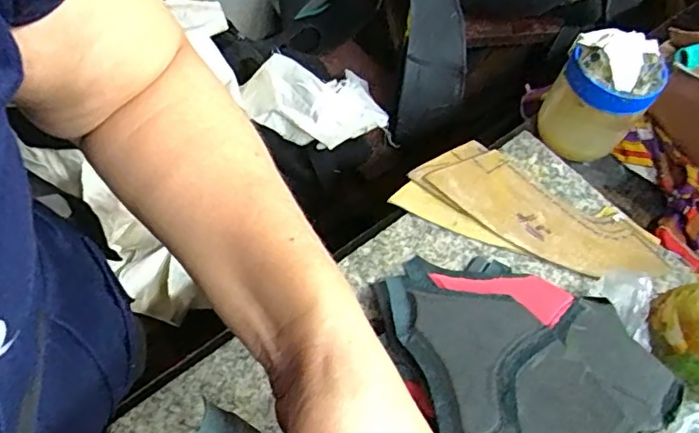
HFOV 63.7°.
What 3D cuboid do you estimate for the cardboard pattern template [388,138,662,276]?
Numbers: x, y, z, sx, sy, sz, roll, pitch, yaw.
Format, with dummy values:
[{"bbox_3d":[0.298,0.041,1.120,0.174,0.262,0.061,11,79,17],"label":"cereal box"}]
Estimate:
[{"bbox_3d":[0.145,-0.005,0.451,0.199,0.011,0.083,23,61,10],"label":"cardboard pattern template"}]

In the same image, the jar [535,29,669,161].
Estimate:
[{"bbox_3d":[0.210,-0.103,0.474,0.075,0.090,0.072,29,63,13],"label":"jar"}]

